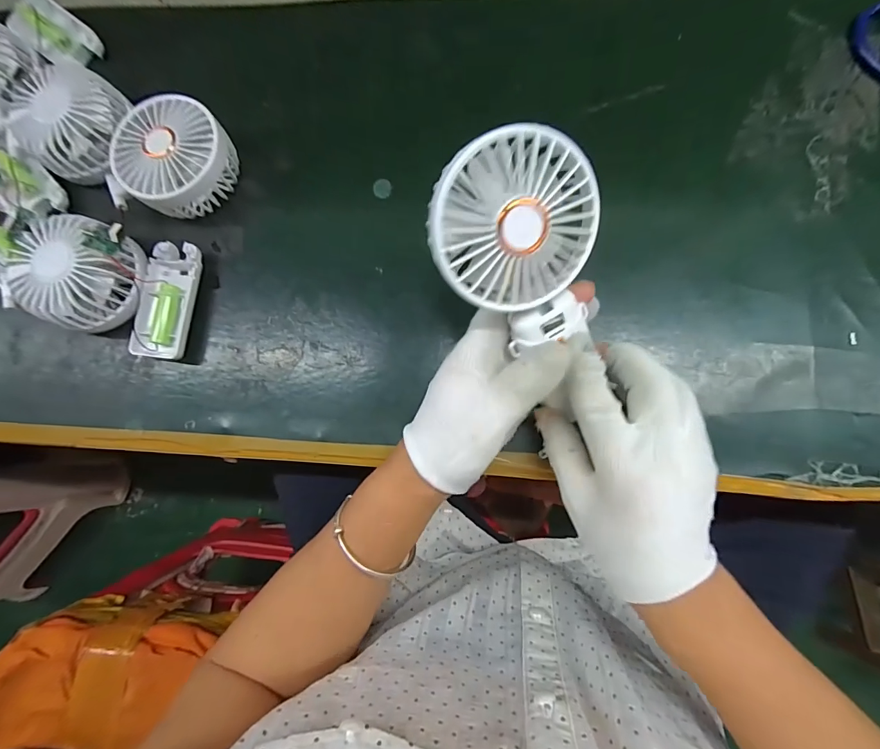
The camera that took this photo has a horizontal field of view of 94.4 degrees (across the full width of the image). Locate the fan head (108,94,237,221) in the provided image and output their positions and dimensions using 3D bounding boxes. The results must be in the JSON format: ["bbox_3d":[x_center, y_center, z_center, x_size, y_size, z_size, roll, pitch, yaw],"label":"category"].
[{"bbox_3d":[-0.216,-0.174,0.333,0.088,0.044,0.085,-1,84,5],"label":"fan head"}]

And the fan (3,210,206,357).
[{"bbox_3d":[-0.264,-0.072,0.324,0.134,0.048,0.094,14,85,6],"label":"fan"}]

